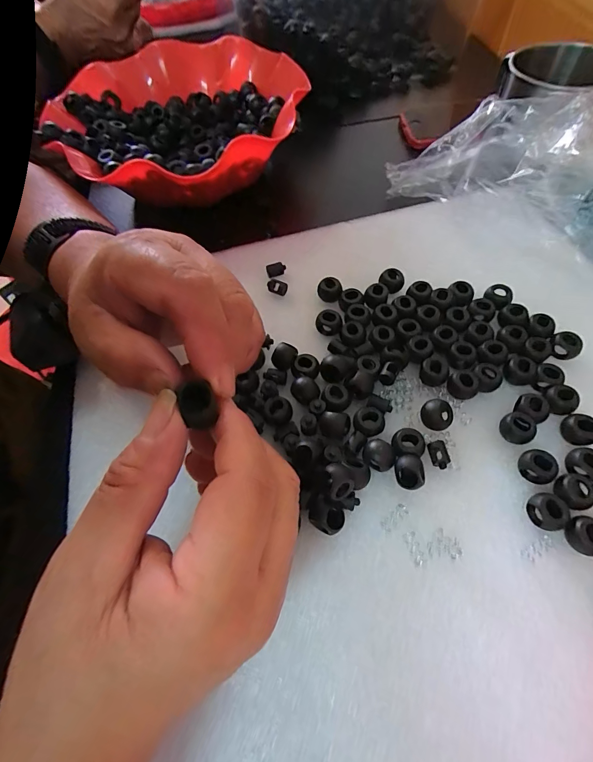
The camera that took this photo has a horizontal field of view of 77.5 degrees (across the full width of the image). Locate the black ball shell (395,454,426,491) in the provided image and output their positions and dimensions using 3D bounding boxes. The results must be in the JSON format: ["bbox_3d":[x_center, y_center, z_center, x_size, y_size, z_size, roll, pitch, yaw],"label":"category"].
[{"bbox_3d":[0.060,0.049,0.197,0.013,0.012,0.017,-7,59,0],"label":"black ball shell"}]

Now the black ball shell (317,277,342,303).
[{"bbox_3d":[0.024,-0.064,0.266,0.017,0.013,0.015,2,59,6],"label":"black ball shell"}]

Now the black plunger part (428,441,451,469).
[{"bbox_3d":[0.079,0.041,0.204,0.008,0.008,0.015,-11,59,-2],"label":"black plunger part"}]

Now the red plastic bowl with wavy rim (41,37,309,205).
[{"bbox_3d":[-0.103,-0.240,0.345,0.202,0.054,0.216,-2,59,4],"label":"red plastic bowl with wavy rim"}]

